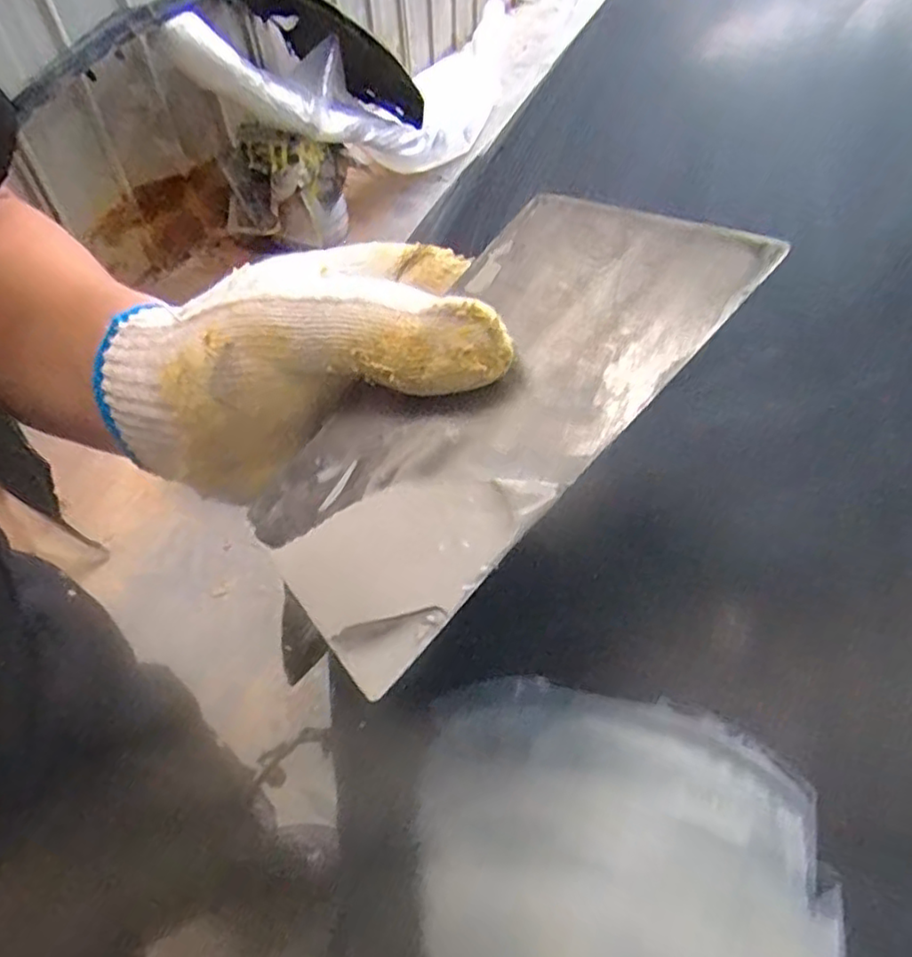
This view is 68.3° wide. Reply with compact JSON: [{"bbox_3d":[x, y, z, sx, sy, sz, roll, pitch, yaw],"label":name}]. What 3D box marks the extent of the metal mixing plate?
[{"bbox_3d":[0.005,-0.019,0.175,0.134,0.004,0.074,-48,51,1],"label":"metal mixing plate"}]

